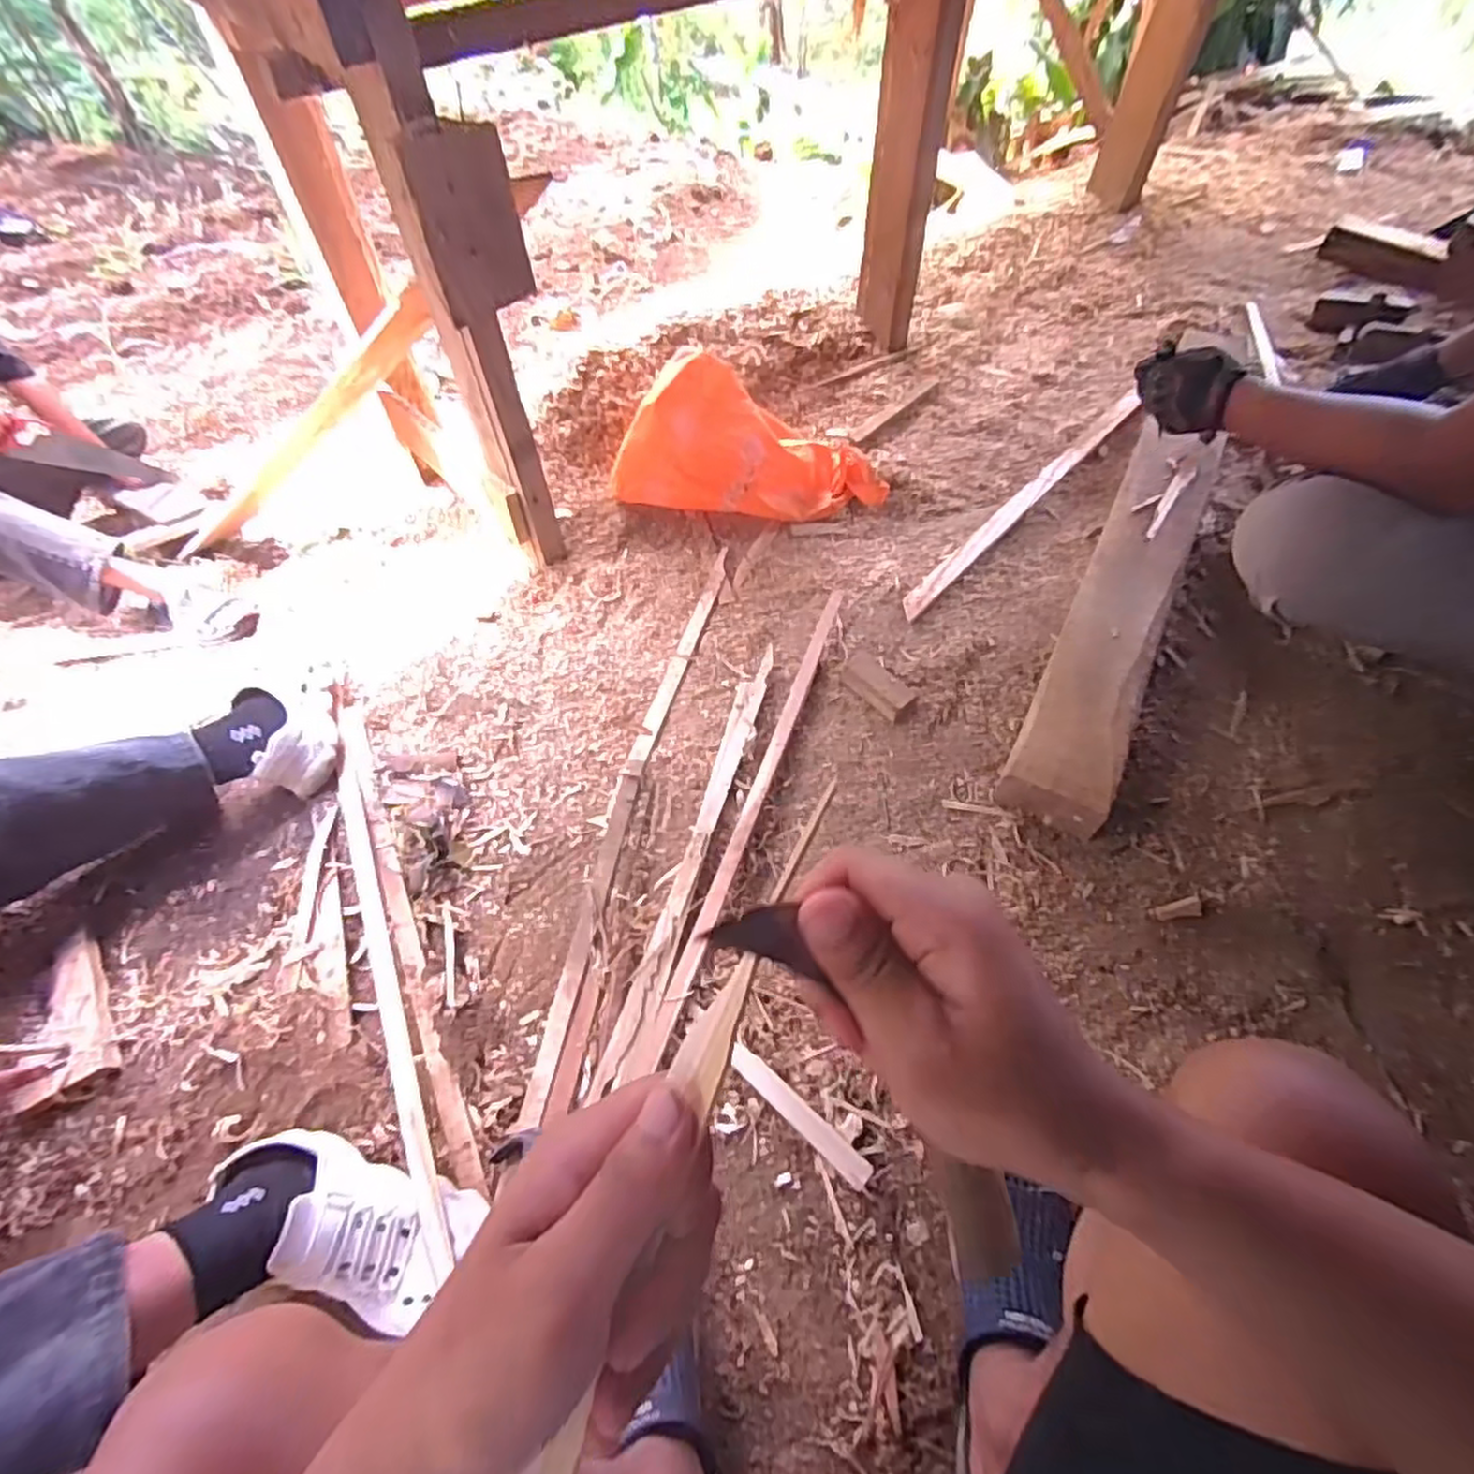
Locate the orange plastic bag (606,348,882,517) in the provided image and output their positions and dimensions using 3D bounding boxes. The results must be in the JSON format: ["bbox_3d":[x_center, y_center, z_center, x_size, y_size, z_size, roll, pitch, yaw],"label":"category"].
[{"bbox_3d":[0.024,-0.505,1.199,0.442,0.189,0.227,-1,58,4],"label":"orange plastic bag"}]

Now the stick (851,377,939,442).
[{"bbox_3d":[0.305,-0.632,1.396,0.030,0.008,0.258,36,65,25],"label":"stick"}]

